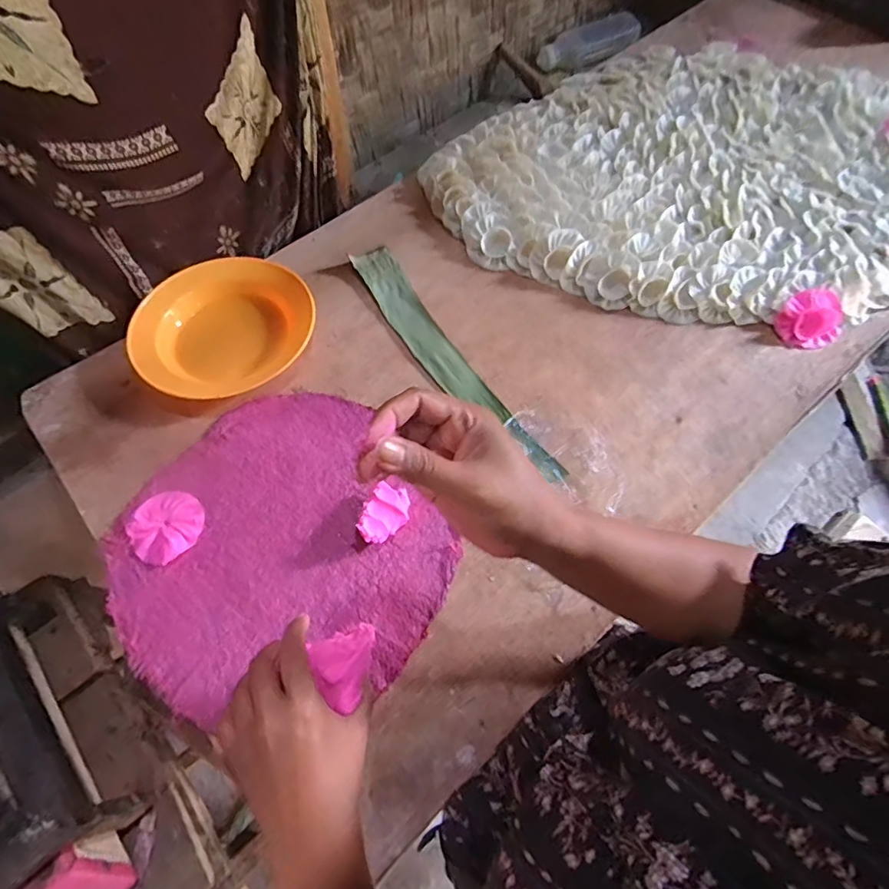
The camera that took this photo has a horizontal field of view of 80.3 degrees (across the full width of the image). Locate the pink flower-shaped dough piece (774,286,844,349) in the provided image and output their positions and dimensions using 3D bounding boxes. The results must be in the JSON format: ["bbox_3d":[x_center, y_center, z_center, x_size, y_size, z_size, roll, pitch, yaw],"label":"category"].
[{"bbox_3d":[0.458,-0.157,0.658,0.080,0.014,0.070,-9,91,8],"label":"pink flower-shaped dough piece"}]

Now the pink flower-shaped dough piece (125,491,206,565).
[{"bbox_3d":[-0.291,0.084,0.554,0.071,0.006,0.072,0,62,0],"label":"pink flower-shaped dough piece"}]

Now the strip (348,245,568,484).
[{"bbox_3d":[0.001,-0.109,0.662,0.057,0.010,0.412,-29,66,-14],"label":"strip"}]

